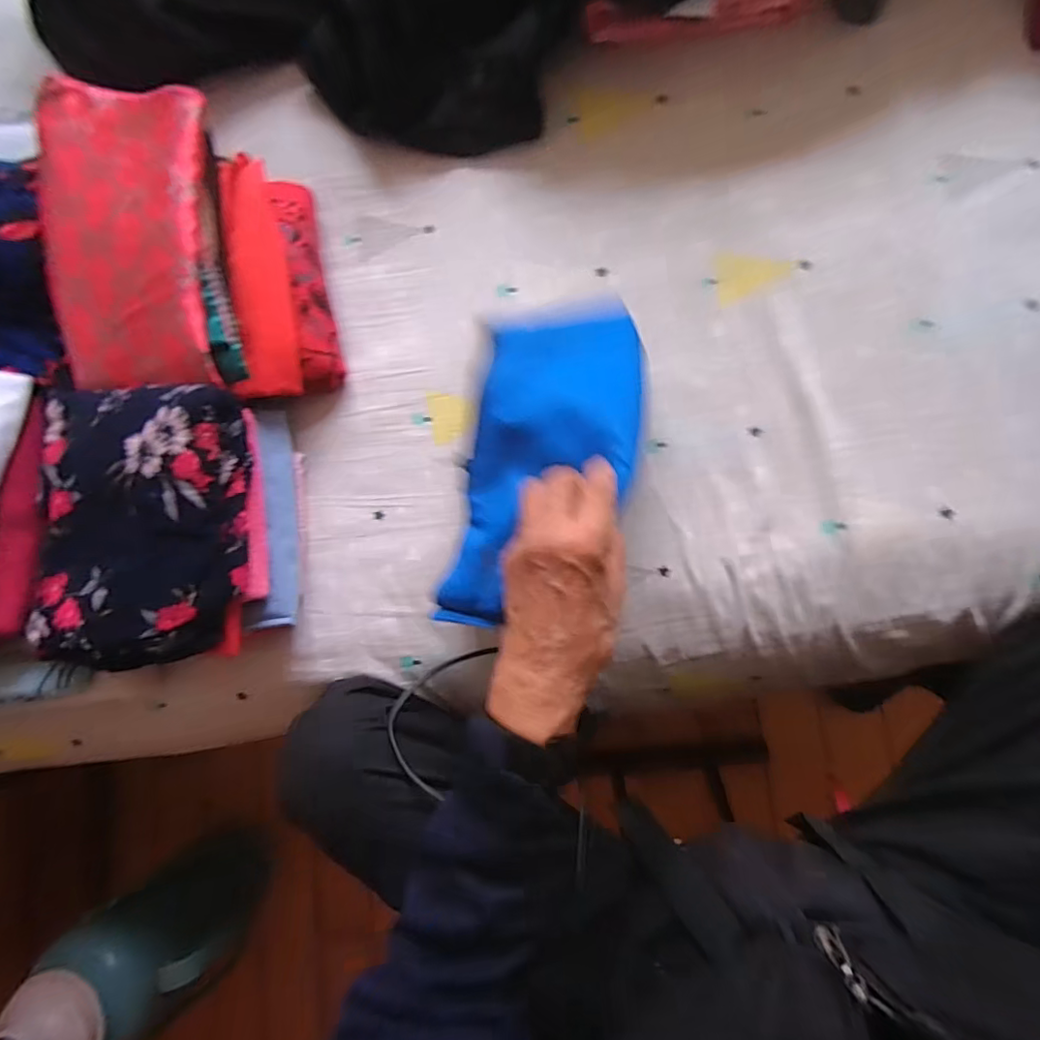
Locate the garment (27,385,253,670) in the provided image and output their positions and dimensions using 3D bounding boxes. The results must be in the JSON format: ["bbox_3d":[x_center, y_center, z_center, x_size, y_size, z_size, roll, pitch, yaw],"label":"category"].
[{"bbox_3d":[-0.324,0.003,0.472,0.170,0.041,0.229,-1,84,6],"label":"garment"}]

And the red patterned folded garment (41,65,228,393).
[{"bbox_3d":[-0.346,-0.247,0.491,0.154,0.036,0.282,-3,84,5],"label":"red patterned folded garment"}]

